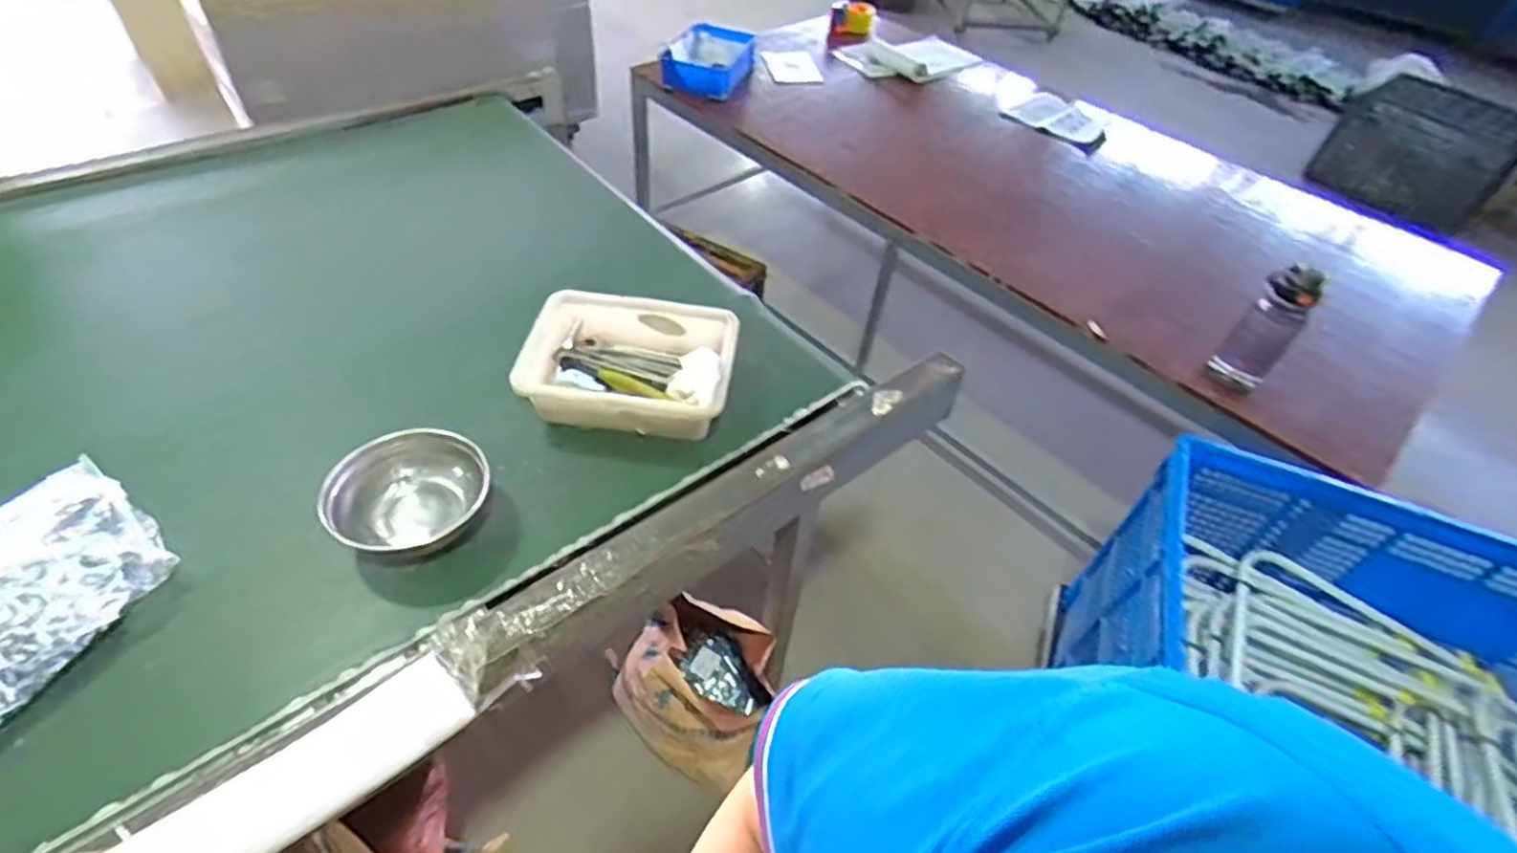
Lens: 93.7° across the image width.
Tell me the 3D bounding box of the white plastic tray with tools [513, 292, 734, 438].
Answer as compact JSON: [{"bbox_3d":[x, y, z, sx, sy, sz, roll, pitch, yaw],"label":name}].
[{"bbox_3d":[-0.155,-0.075,0.868,0.243,0.067,0.170,6,47,-1],"label":"white plastic tray with tools"}]

